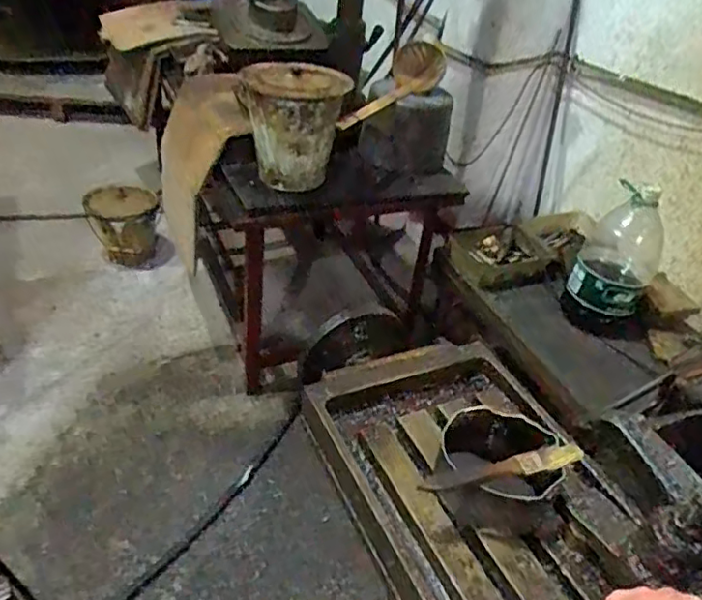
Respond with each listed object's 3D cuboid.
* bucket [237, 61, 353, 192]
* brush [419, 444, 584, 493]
[{"bbox_3d":[-0.141,-0.416,1.424,0.240,0.262,0.240,4,38,-5],"label":"bucket"},{"bbox_3d":[0.130,0.144,0.517,0.149,0.015,0.020,-5,40,-16],"label":"brush"}]

